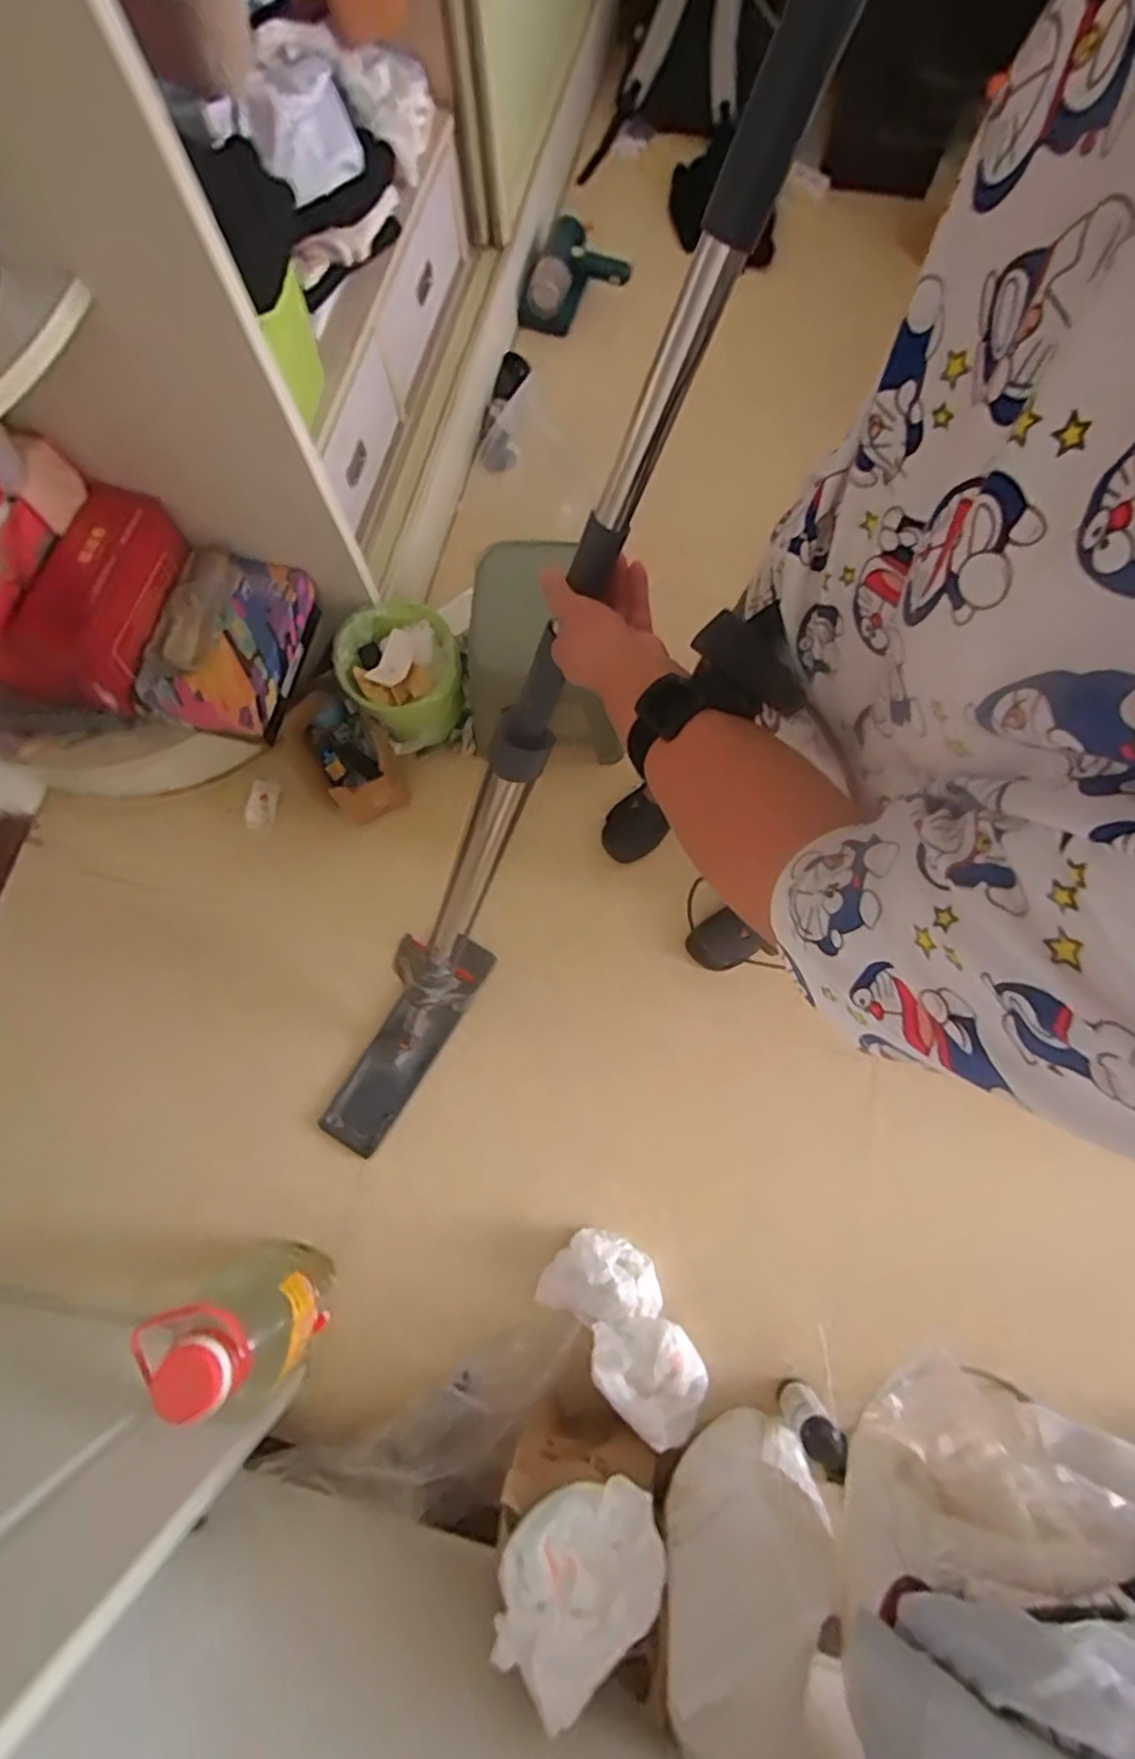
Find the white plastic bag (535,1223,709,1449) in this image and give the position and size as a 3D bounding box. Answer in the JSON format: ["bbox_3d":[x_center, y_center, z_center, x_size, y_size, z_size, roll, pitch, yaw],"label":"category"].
[{"bbox_3d":[0.099,0.719,1.111,0.174,0.104,0.327,-39,80,-9],"label":"white plastic bag"}]

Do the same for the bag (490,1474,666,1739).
[{"bbox_3d":[0.008,0.811,0.813,0.203,0.095,0.169,-34,79,-8],"label":"bag"}]

